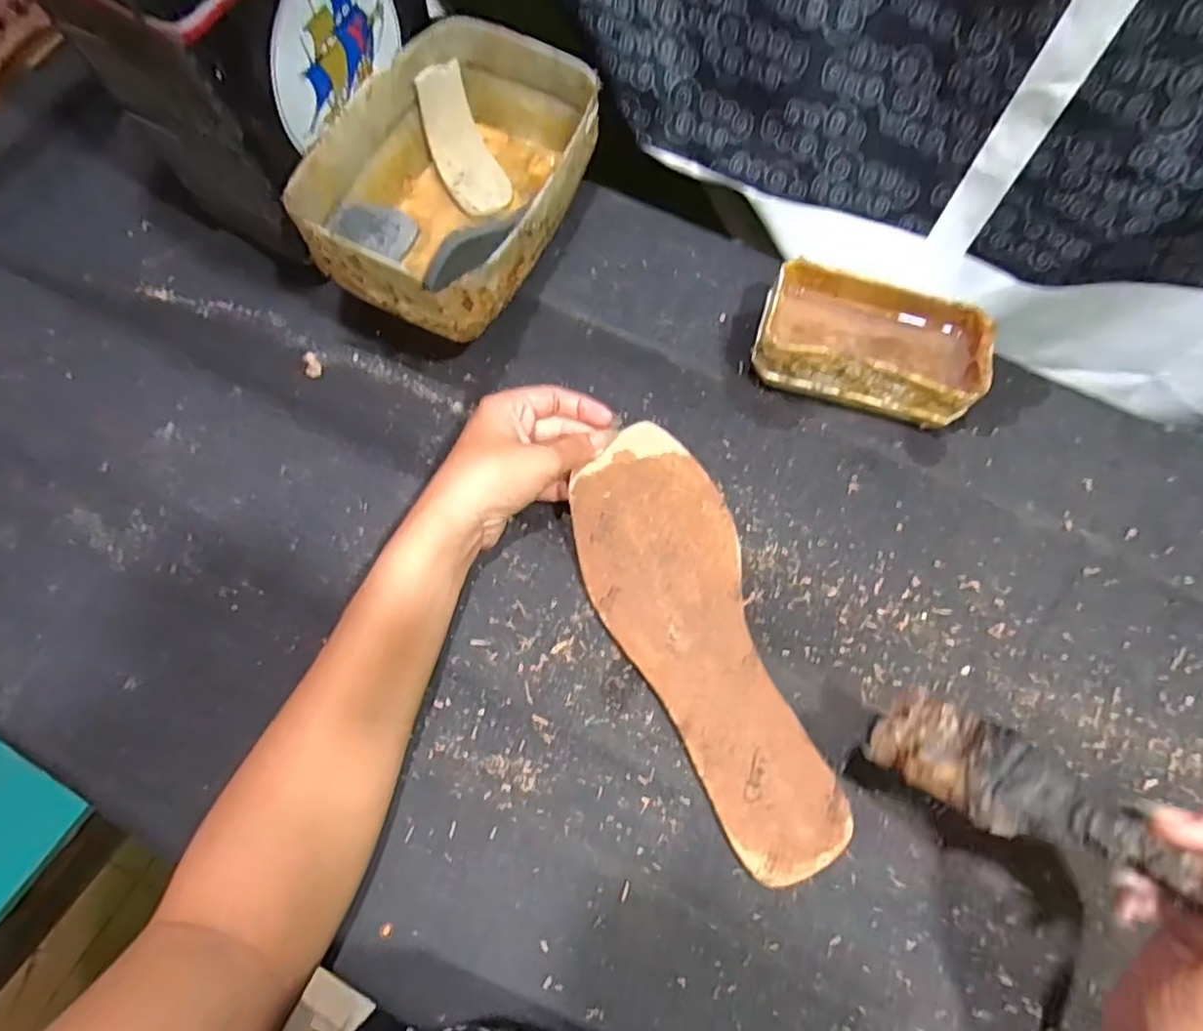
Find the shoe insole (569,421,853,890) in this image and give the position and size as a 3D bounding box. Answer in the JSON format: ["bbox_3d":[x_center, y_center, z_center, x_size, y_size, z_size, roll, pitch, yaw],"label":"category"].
[{"bbox_3d":[0.050,0.064,0.355,0.081,0.010,0.238,-21,73,-8],"label":"shoe insole"}]

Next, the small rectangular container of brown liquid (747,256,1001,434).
[{"bbox_3d":[0.157,-0.101,0.400,0.124,0.045,0.071,15,72,4],"label":"small rectangular container of brown liquid"}]

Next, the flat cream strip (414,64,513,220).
[{"bbox_3d":[-0.090,-0.239,0.437,0.038,0.019,0.089,-25,103,-9],"label":"flat cream strip"}]

